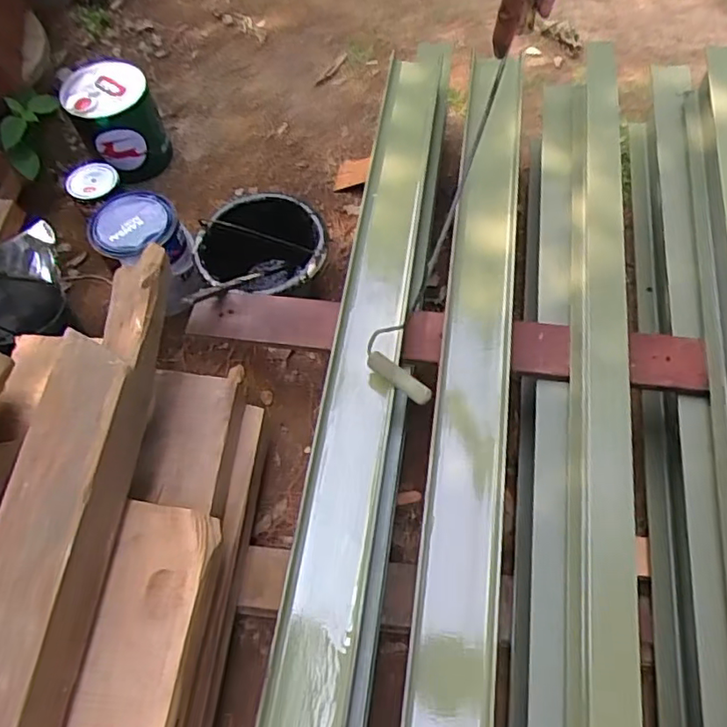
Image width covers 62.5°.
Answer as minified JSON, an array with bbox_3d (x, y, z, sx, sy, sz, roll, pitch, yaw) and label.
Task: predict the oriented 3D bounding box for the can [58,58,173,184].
[{"bbox_3d":[-0.569,-0.555,1.396,0.186,0.192,0.211,-30,64,-14],"label":"can"}]

